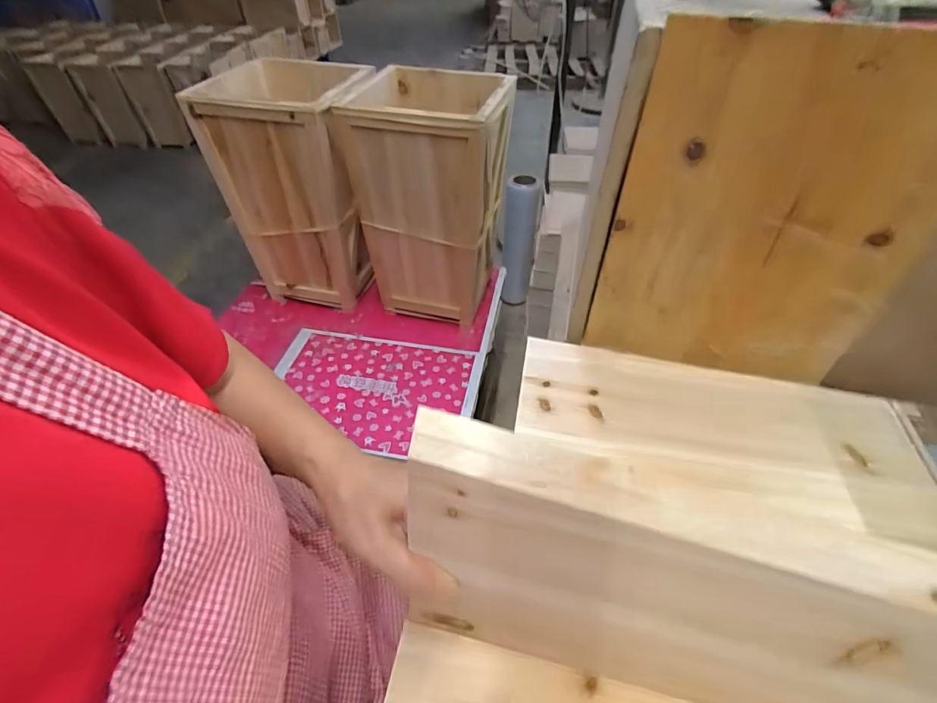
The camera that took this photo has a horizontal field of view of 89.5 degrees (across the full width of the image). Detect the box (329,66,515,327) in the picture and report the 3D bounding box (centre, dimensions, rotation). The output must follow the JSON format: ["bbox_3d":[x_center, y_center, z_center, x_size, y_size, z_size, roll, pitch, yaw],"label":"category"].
[{"bbox_3d":[-0.063,-0.313,0.996,0.277,0.448,0.299,11,46,13],"label":"box"}]

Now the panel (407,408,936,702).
[{"bbox_3d":[0.173,0.158,0.265,0.414,0.231,0.031,9,45,11],"label":"panel"}]

